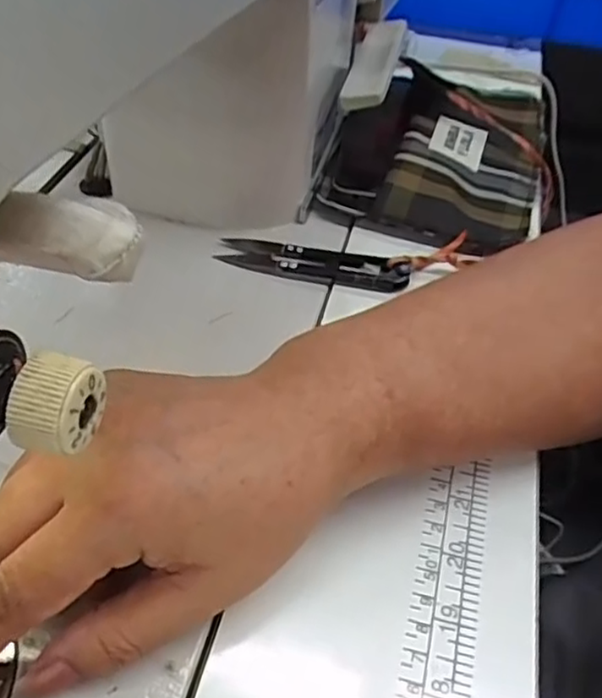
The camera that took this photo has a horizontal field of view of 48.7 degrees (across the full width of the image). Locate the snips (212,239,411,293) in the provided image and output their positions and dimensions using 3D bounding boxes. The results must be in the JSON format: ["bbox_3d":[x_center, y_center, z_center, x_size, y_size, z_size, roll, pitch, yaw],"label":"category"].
[{"bbox_3d":[0.007,-0.049,0.356,0.100,0.010,0.026,10,46,6],"label":"snips"}]

